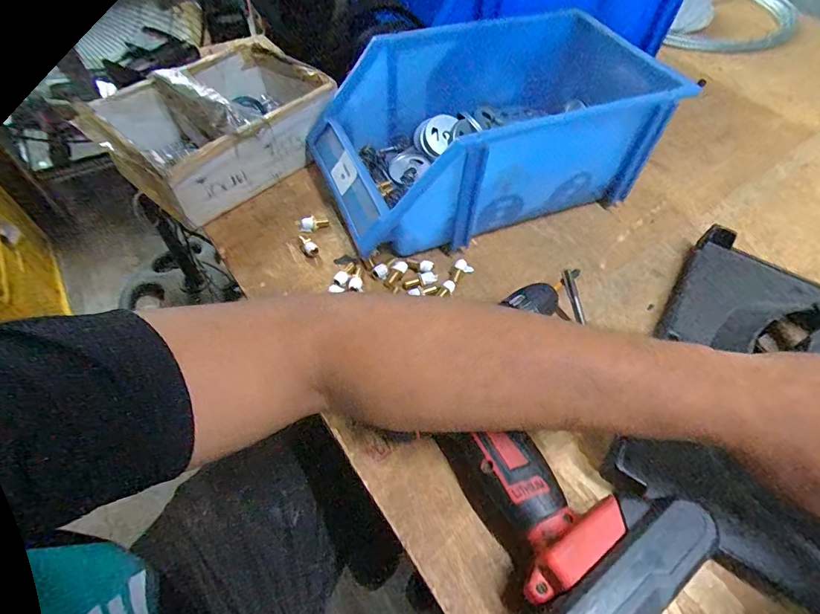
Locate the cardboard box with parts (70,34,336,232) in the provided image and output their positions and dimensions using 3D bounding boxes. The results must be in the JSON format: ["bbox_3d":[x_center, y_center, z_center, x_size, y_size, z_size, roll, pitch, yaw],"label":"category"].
[{"bbox_3d":[-0.203,-0.199,0.460,0.169,0.091,0.245,40,63,23],"label":"cardboard box with parts"}]

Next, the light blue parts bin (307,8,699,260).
[{"bbox_3d":[0.079,-0.179,0.441,0.336,0.132,0.186,-18,58,-14],"label":"light blue parts bin"}]

